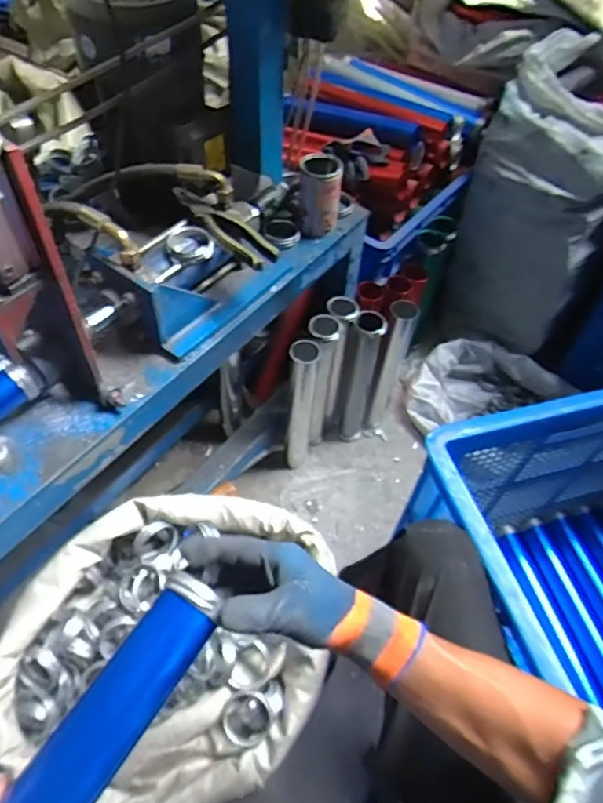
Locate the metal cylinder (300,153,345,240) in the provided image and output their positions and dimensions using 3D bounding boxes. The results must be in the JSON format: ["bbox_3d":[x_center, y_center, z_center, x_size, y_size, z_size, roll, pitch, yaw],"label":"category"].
[{"bbox_3d":[0.028,-0.316,0.872,0.065,0.131,0.057,5,53,0],"label":"metal cylinder"}]

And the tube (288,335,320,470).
[{"bbox_3d":[0.001,0.013,1.059,0.056,0.337,0.059,5,53,0],"label":"tube"}]

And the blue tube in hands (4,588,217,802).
[{"bbox_3d":[-0.184,0.287,0.343,0.049,0.046,0.362,30,64,17],"label":"blue tube in hands"}]

